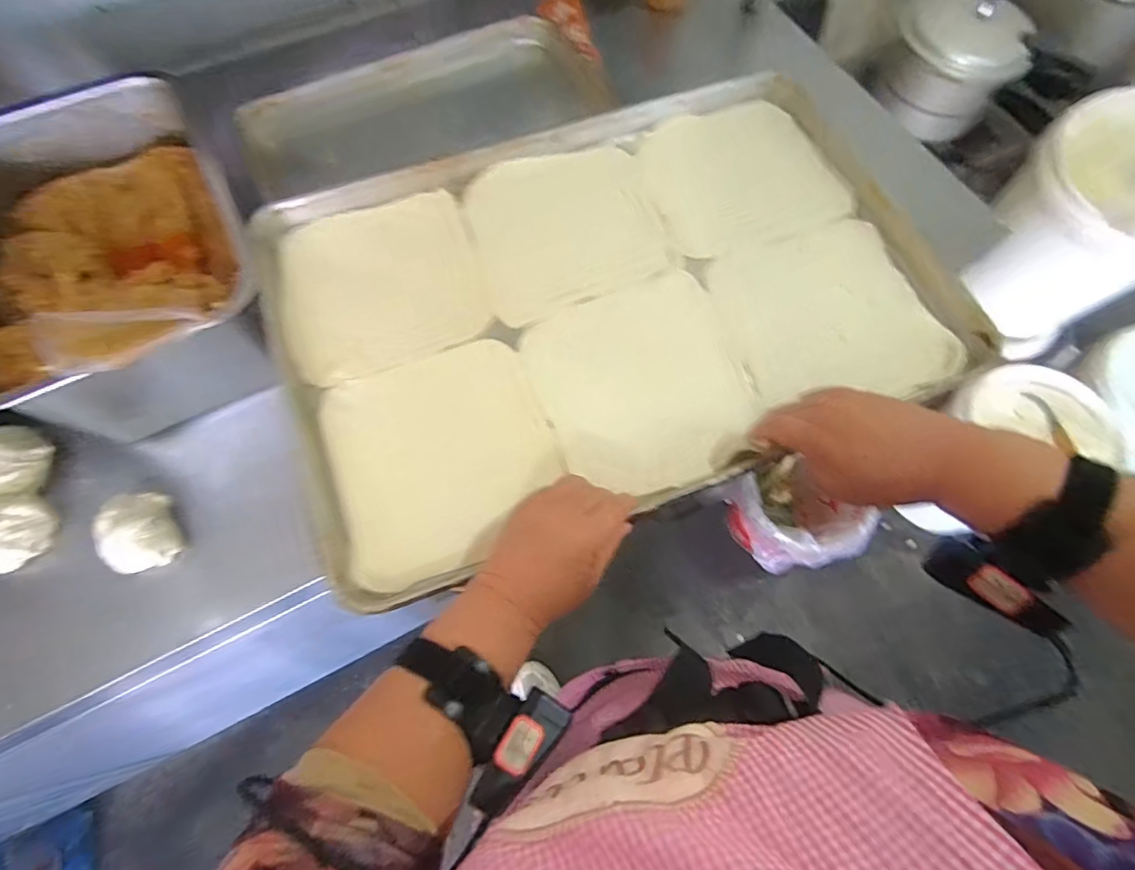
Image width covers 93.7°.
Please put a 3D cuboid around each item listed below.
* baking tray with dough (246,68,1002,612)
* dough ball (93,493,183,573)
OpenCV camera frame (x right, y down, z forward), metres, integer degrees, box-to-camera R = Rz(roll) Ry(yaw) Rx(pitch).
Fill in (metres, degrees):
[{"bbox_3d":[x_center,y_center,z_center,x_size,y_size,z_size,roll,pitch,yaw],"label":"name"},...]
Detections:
[{"bbox_3d":[0.041,-0.135,0.503,0.594,0.037,0.398,-19,70,-8],"label":"baking tray with dough"},{"bbox_3d":[-0.423,0.097,0.537,0.061,0.057,0.082,-20,70,-9],"label":"dough ball"}]

